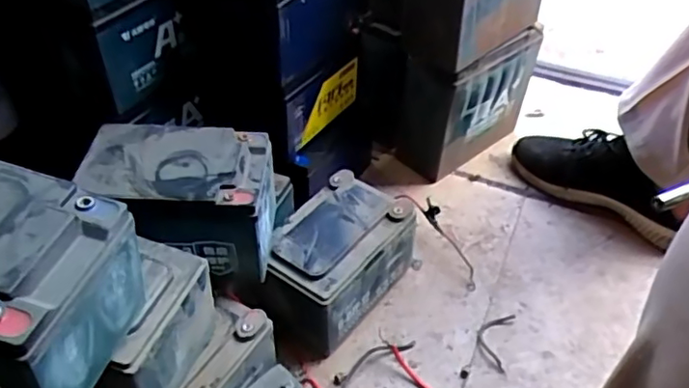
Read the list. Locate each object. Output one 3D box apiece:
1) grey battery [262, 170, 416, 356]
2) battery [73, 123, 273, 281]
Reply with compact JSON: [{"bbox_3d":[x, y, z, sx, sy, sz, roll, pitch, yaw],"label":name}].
[{"bbox_3d":[-0.009,0.071,0.611,0.097,0.104,0.145,30,51,29],"label":"grey battery"},{"bbox_3d":[-0.139,0.010,0.530,0.152,0.110,0.107,0,43,-1],"label":"battery"}]

